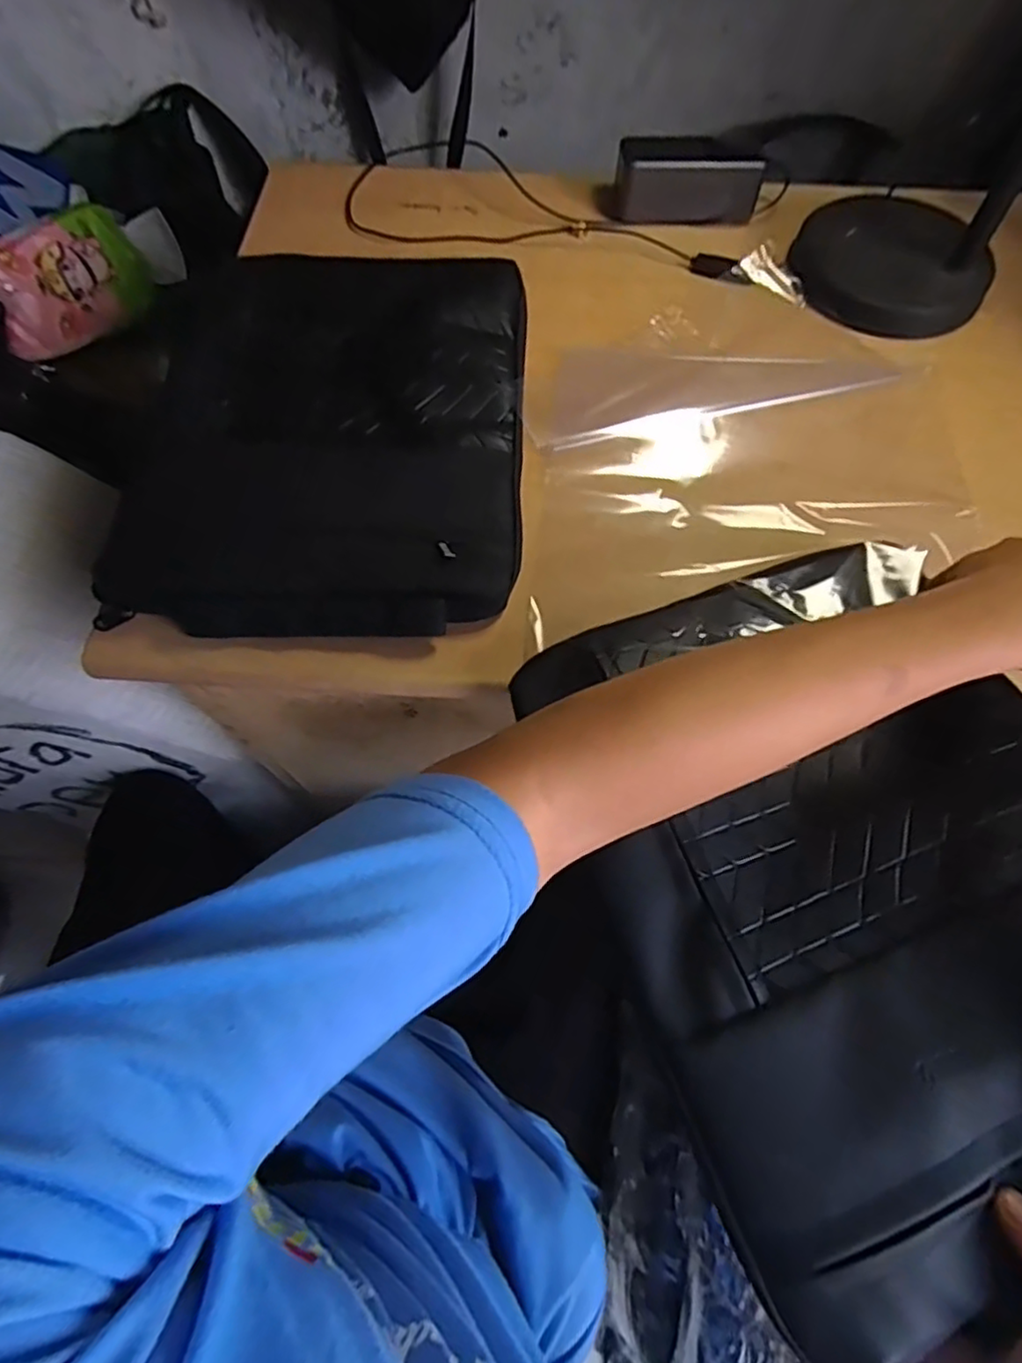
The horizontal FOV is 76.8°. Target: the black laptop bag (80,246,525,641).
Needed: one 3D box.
[{"bbox_3d":[-0.126,-0.203,0.466,0.267,0.059,0.356,1,65,0],"label":"black laptop bag"}]

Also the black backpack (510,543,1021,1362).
[{"bbox_3d":[0.177,0.088,0.320,0.256,0.067,0.367,-19,67,-9],"label":"black backpack"}]

